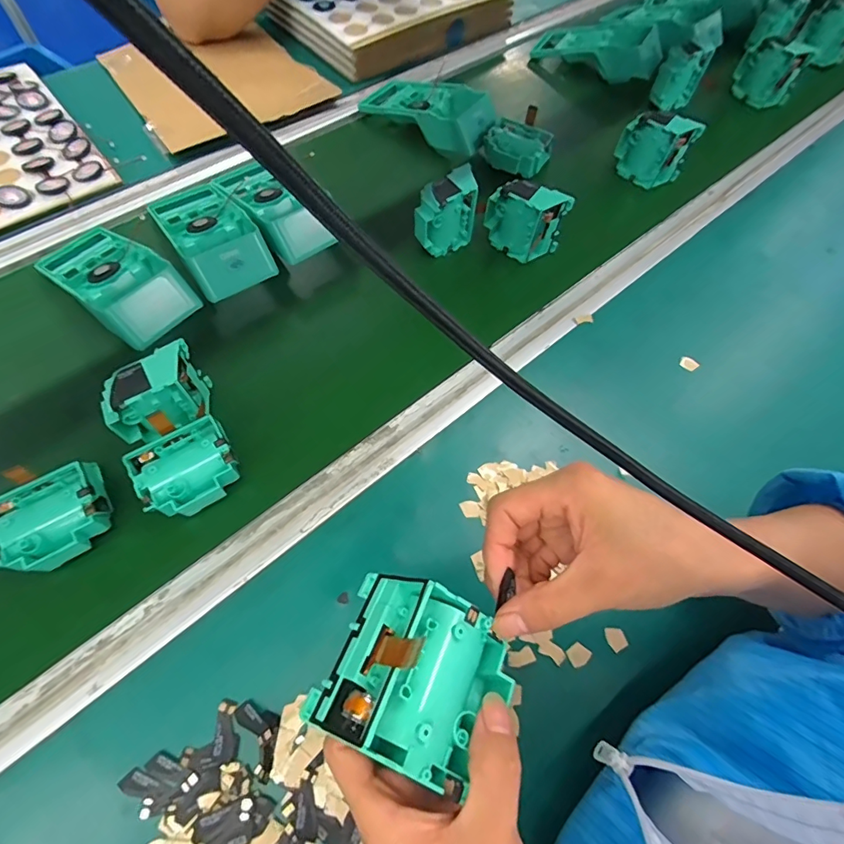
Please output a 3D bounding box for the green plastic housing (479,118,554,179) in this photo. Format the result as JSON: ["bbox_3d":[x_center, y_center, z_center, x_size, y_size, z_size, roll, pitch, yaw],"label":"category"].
[{"bbox_3d":[0.122,-0.349,0.603,0.083,0.035,0.064,29,69,11],"label":"green plastic housing"}]

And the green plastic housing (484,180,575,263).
[{"bbox_3d":[0.113,-0.223,0.520,0.079,0.076,0.039,33,70,13],"label":"green plastic housing"}]

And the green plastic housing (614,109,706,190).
[{"bbox_3d":[0.289,-0.341,0.586,0.083,0.081,0.038,27,69,11],"label":"green plastic housing"}]

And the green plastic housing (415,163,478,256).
[{"bbox_3d":[0.027,-0.230,0.518,0.078,0.071,0.041,-30,70,-13],"label":"green plastic housing"}]

